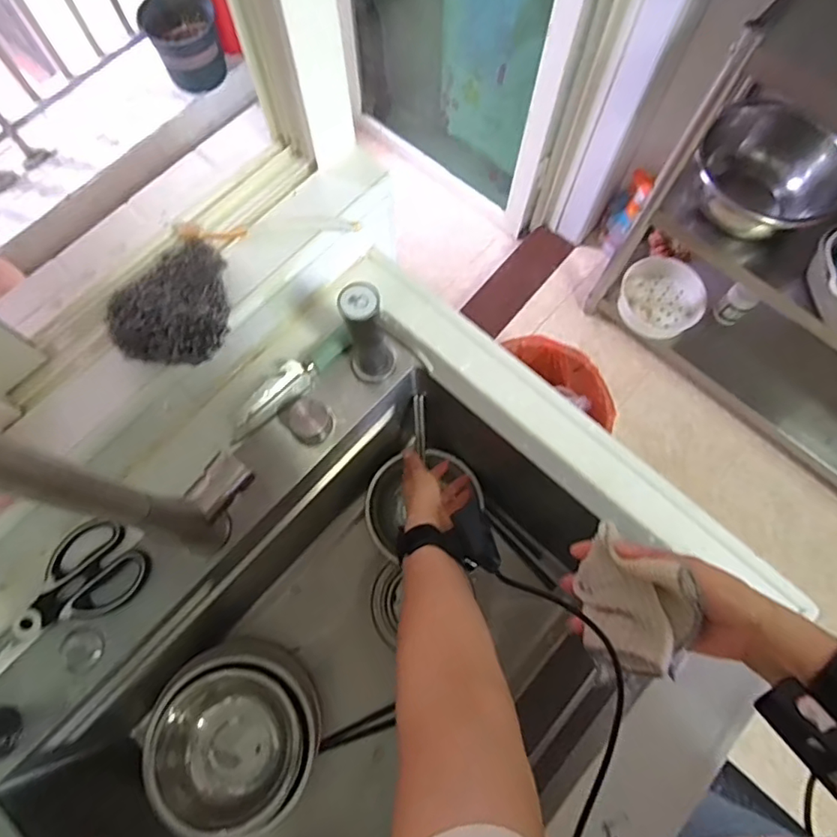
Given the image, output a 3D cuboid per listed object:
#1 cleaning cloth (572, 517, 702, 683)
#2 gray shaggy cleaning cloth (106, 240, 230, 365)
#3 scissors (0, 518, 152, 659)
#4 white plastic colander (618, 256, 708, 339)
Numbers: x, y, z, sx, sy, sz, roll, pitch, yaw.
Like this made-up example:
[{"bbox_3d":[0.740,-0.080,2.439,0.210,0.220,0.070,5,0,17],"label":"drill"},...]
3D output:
[{"bbox_3d":[0.178,0.147,0.445,0.077,0.086,0.104,12,73,3],"label":"cleaning cloth"},{"bbox_3d":[-0.233,-0.111,0.516,0.101,0.036,0.128,-12,73,-4],"label":"gray shaggy cleaning cloth"},{"bbox_3d":[-0.353,0.168,0.517,0.191,0.024,0.075,-30,75,-9],"label":"scissors"},{"bbox_3d":[0.638,-0.320,1.468,0.198,0.070,0.211,-40,77,-12],"label":"white plastic colander"}]

